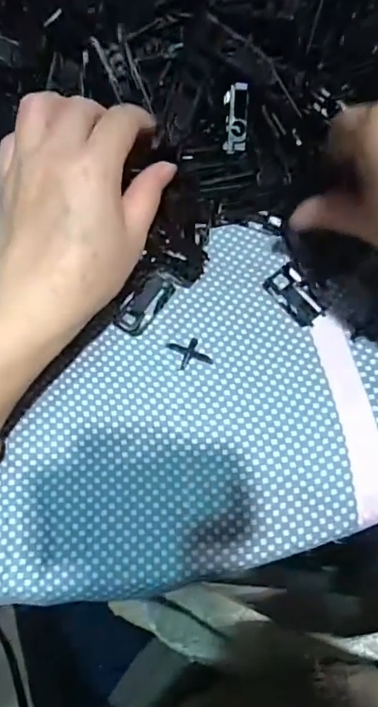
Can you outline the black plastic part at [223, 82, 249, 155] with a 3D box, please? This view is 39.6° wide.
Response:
[{"bbox_3d":[0.027,-0.136,0.306,0.014,0.004,0.038,3,102,2],"label":"black plastic part"}]

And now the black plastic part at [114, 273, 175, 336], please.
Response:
[{"bbox_3d":[-0.027,-0.031,0.317,0.021,0.006,0.041,33,76,14],"label":"black plastic part"}]

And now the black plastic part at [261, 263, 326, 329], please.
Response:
[{"bbox_3d":[0.064,-0.035,0.318,0.022,0.004,0.039,-34,72,-8],"label":"black plastic part"}]

